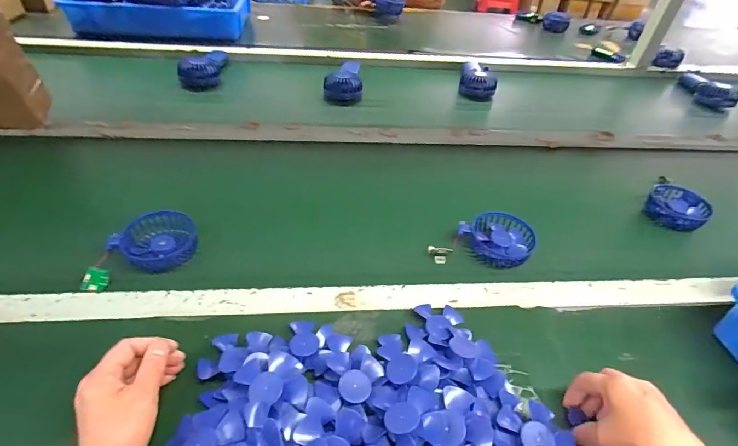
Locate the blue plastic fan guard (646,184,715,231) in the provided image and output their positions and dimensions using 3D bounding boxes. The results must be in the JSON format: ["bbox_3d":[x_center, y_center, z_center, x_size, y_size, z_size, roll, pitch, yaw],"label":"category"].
[{"bbox_3d":[0.515,-0.026,0.685,0.090,0.039,0.087,33,50,26],"label":"blue plastic fan guard"}]

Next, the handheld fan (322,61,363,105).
[{"bbox_3d":[-0.061,-0.354,0.973,0.086,0.075,0.171,2,43,-4],"label":"handheld fan"}]

